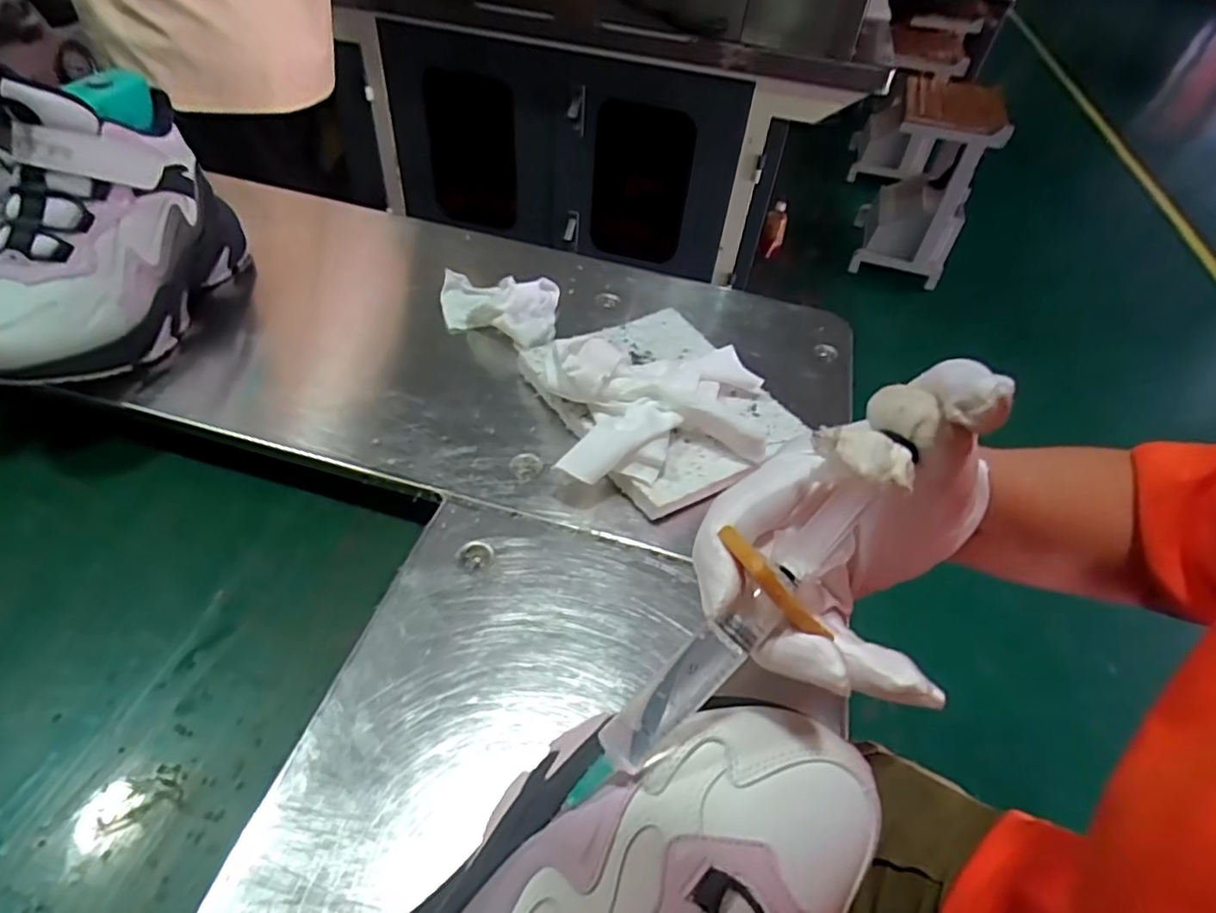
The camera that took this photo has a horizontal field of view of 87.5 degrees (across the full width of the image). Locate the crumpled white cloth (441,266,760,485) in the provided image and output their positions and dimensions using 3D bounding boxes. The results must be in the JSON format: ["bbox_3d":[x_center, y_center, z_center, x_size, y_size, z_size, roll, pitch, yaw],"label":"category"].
[{"bbox_3d":[-0.005,-0.077,0.443,0.152,0.054,0.264,-20,52,-23],"label":"crumpled white cloth"}]

